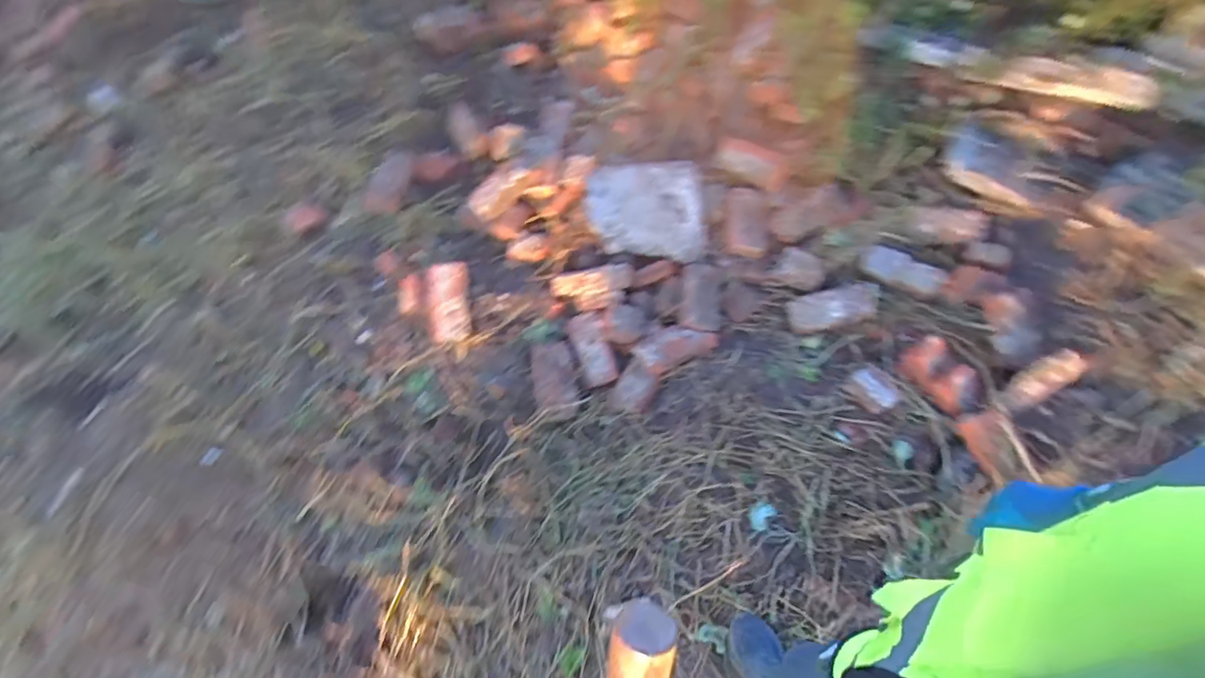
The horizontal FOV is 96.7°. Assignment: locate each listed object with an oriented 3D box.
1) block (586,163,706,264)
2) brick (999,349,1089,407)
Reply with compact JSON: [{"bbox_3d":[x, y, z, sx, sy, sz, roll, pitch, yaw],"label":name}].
[{"bbox_3d":[0.146,-0.426,1.817,0.433,0.135,0.330,-7,99,-25],"label":"block"},{"bbox_3d":[1.212,0.112,1.476,0.241,0.066,0.079,-36,63,8],"label":"brick"}]

